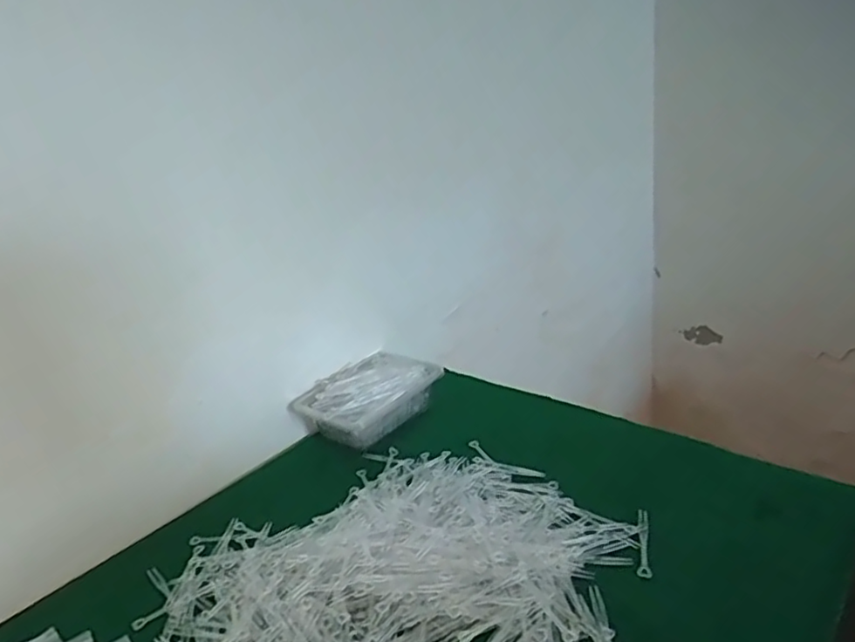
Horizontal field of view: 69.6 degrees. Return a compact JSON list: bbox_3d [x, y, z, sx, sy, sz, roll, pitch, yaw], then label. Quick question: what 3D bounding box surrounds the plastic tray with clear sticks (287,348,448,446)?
[{"bbox_3d":[-0.076,0.108,0.842,0.132,0.068,0.181,13,30,42],"label":"plastic tray with clear sticks"}]

